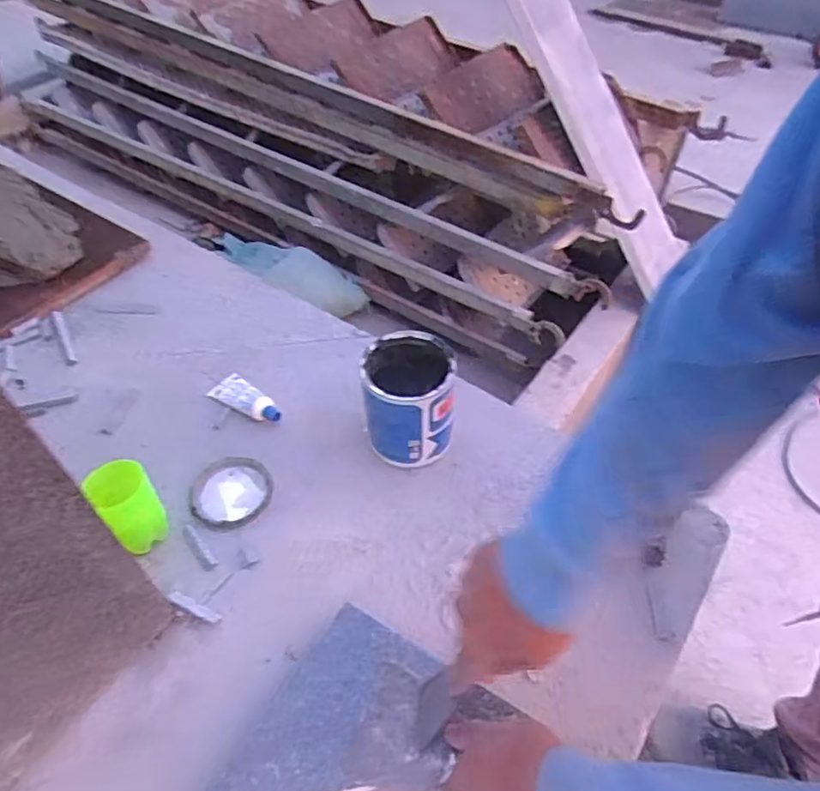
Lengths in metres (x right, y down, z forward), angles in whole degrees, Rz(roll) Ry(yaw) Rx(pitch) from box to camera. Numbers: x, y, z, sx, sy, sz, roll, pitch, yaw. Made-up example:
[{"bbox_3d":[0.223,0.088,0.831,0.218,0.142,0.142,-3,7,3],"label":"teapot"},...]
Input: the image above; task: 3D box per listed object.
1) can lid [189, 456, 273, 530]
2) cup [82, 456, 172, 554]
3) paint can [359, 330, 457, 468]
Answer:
[{"bbox_3d":[-0.200,0.106,0.677,0.086,0.006,0.094,-1,49,1],"label":"can lid"},{"bbox_3d":[-0.278,0.115,0.610,0.051,0.100,0.053,-1,49,1],"label":"cup"},{"bbox_3d":[0.000,0.009,0.687,0.095,0.123,0.099,-1,49,1],"label":"paint can"}]

